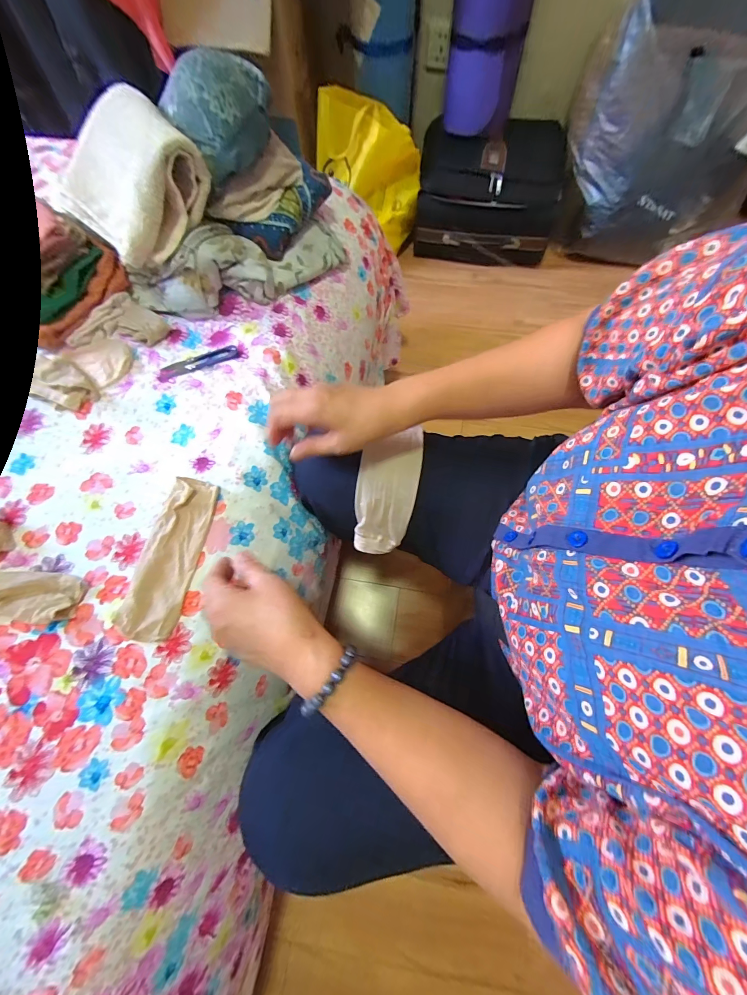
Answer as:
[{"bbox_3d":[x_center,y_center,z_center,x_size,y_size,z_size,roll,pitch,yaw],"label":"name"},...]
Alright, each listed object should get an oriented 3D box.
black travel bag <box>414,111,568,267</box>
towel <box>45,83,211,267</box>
[{"bbox_3d":[0.352,-0.931,1.106,0.423,0.242,0.242,5,80,2],"label":"black travel bag"},{"bbox_3d":[-0.301,-0.399,0.424,0.183,0.075,0.158,42,83,8],"label":"towel"}]

